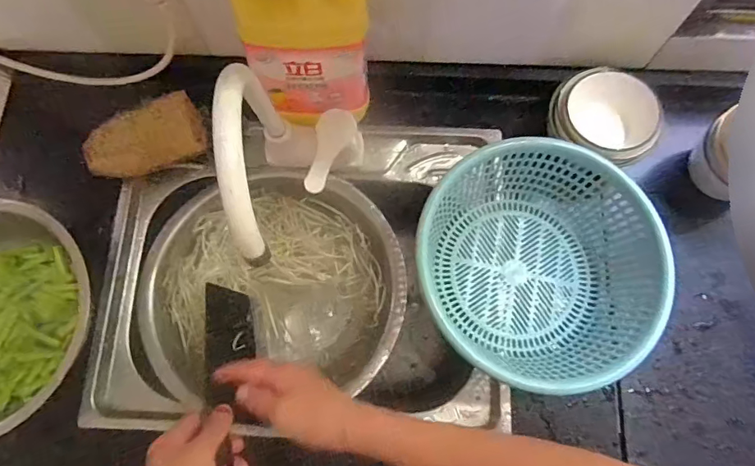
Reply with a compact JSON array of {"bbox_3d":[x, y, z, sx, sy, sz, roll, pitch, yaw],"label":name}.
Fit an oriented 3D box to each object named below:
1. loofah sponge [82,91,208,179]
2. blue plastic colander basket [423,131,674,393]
[{"bbox_3d":[-0.306,-0.123,0.611,0.147,0.039,0.078,-29,113,-9],"label":"loofah sponge"},{"bbox_3d":[0.184,0.040,0.541,0.255,0.118,0.263,0,74,2],"label":"blue plastic colander basket"}]

